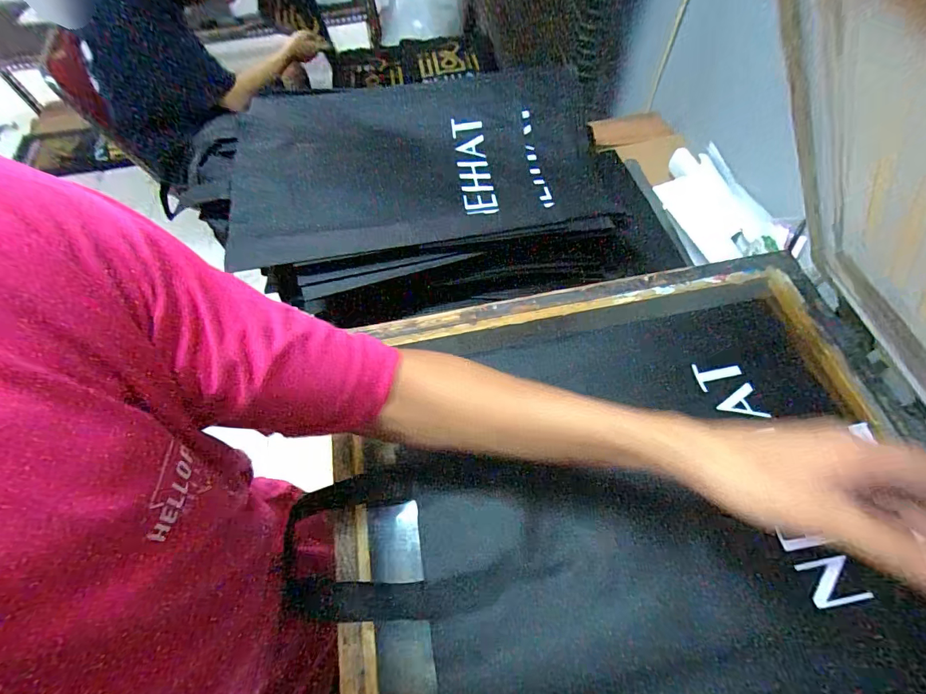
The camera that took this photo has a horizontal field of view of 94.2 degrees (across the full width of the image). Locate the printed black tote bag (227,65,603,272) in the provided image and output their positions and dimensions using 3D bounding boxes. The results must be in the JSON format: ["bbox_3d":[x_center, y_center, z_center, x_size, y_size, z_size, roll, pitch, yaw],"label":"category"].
[{"bbox_3d":[-0.067,-0.307,0.707,0.569,0.060,0.317,-7,75,-6],"label":"printed black tote bag"}]

